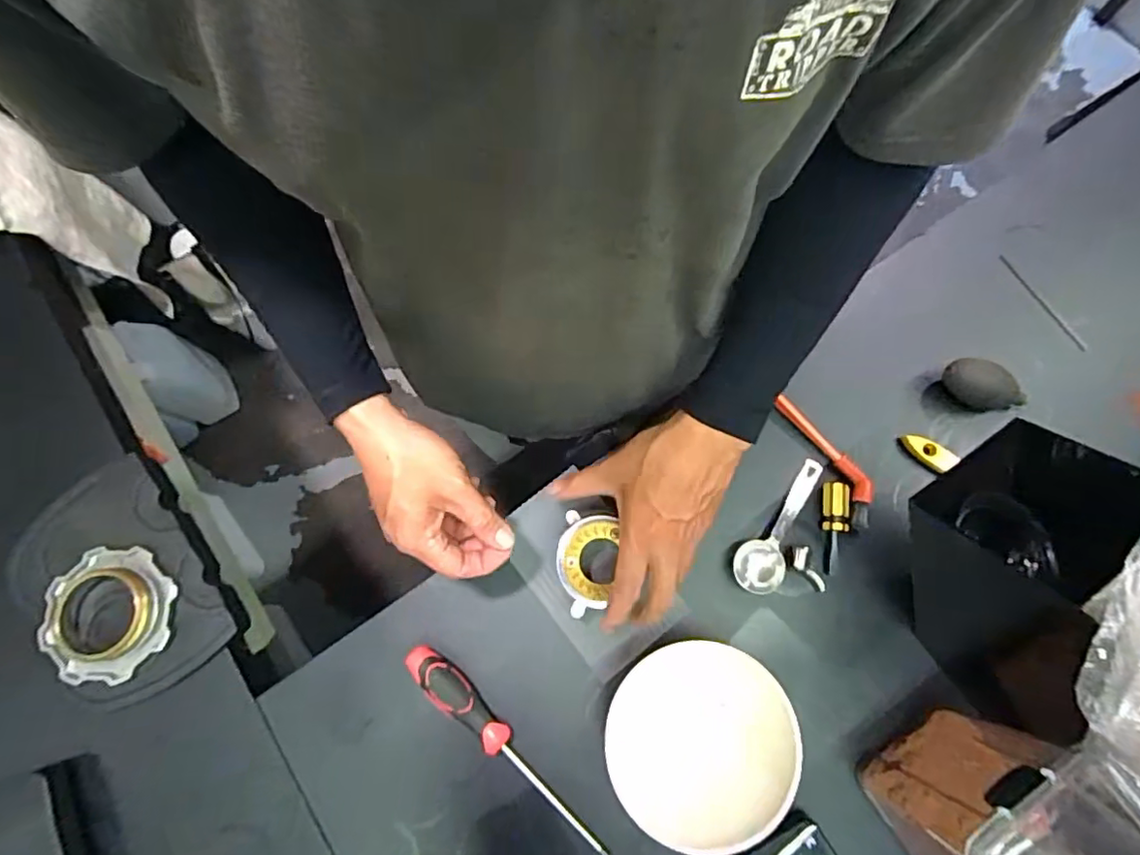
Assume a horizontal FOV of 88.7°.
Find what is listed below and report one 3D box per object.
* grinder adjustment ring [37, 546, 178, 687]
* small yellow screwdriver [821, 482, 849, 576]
[{"bbox_3d":[-0.399,0.161,0.505,0.100,0.019,0.109,-1,74,2],"label":"grinder adjustment ring"},{"bbox_3d":[0.233,0.089,0.519,0.021,0.025,0.079,12,77,5],"label":"small yellow screwdriver"}]

